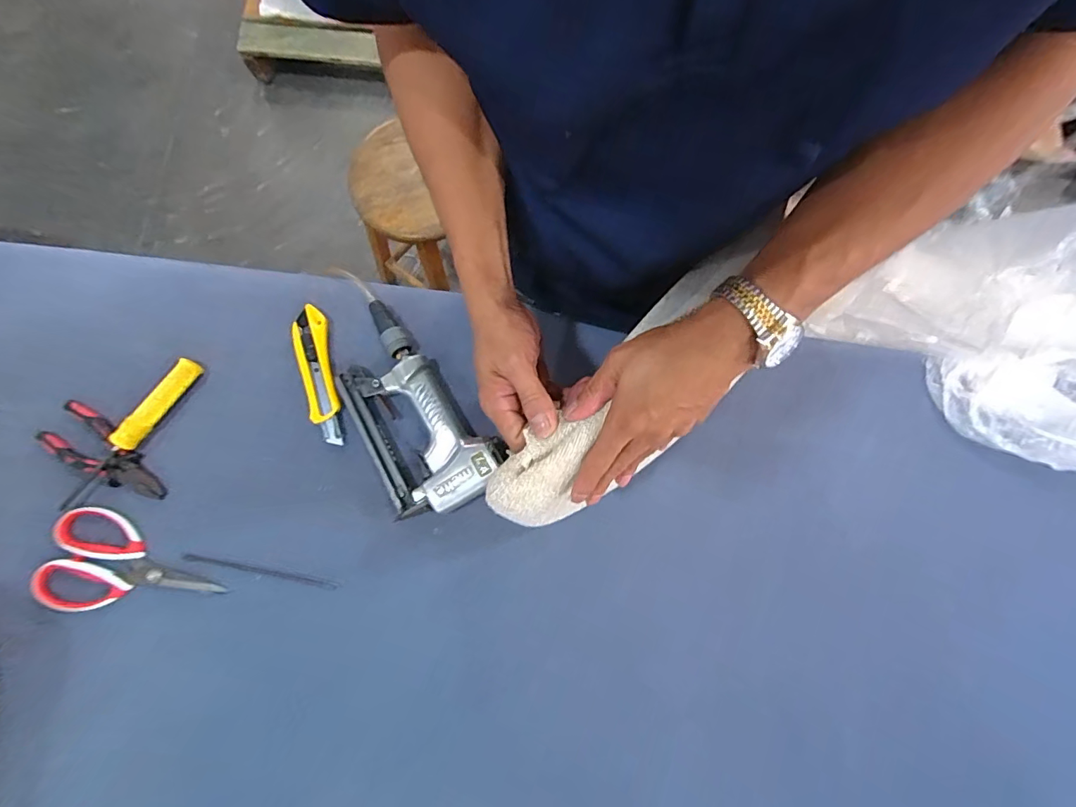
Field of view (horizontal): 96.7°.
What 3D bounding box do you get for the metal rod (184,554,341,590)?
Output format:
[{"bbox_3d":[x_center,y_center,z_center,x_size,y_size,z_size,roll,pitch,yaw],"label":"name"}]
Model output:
[{"bbox_3d":[-0.292,0.178,0.505,0.162,0.009,0.007,11,79,3],"label":"metal rod"}]

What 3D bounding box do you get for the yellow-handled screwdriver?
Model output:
[{"bbox_3d":[-0.449,0.032,0.526,0.022,0.020,0.200,36,81,7],"label":"yellow-handled screwdriver"}]

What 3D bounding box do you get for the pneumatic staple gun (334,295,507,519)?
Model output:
[{"bbox_3d":[-0.149,0.013,0.529,0.120,0.045,0.239,-39,81,-7],"label":"pneumatic staple gun"}]

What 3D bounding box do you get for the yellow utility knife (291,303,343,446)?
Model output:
[{"bbox_3d":[-0.252,-0.031,0.548,0.037,0.027,0.159,-14,79,-2],"label":"yellow utility knife"}]

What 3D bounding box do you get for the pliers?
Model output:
[{"bbox_3d":[-0.473,0.057,0.524,0.152,0.020,0.057,32,81,6],"label":"pliers"}]

